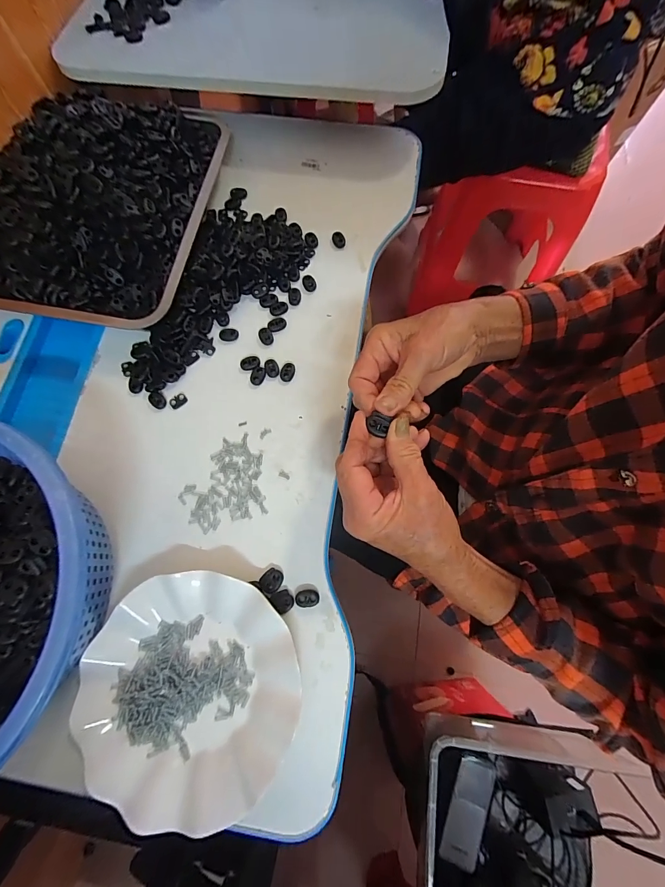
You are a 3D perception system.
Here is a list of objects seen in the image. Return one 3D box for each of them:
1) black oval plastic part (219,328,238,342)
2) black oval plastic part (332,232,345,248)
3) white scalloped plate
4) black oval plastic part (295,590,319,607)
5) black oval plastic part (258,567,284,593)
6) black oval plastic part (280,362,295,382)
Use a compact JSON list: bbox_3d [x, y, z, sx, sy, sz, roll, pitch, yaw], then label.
[{"bbox_3d":[-0.117,-0.123,0.400,0.021,0.004,0.015,-6,74,-1],"label":"black oval plastic part"},{"bbox_3d":[0.008,-0.249,0.433,0.015,0.007,0.020,-8,75,-3],"label":"black oval plastic part"},{"bbox_3d":[-0.121,0.208,0.300,0.177,0.023,0.182,0,74,-1],"label":"white scalloped plate"},{"bbox_3d":[-0.023,0.143,0.327,0.022,0.004,0.015,2,74,0],"label":"black oval plastic part"},{"bbox_3d":[-0.057,0.128,0.332,0.018,0.006,0.022,39,77,9],"label":"black oval plastic part"},{"bbox_3d":[-0.049,-0.079,0.386,0.015,0.004,0.022,11,74,2],"label":"black oval plastic part"}]

